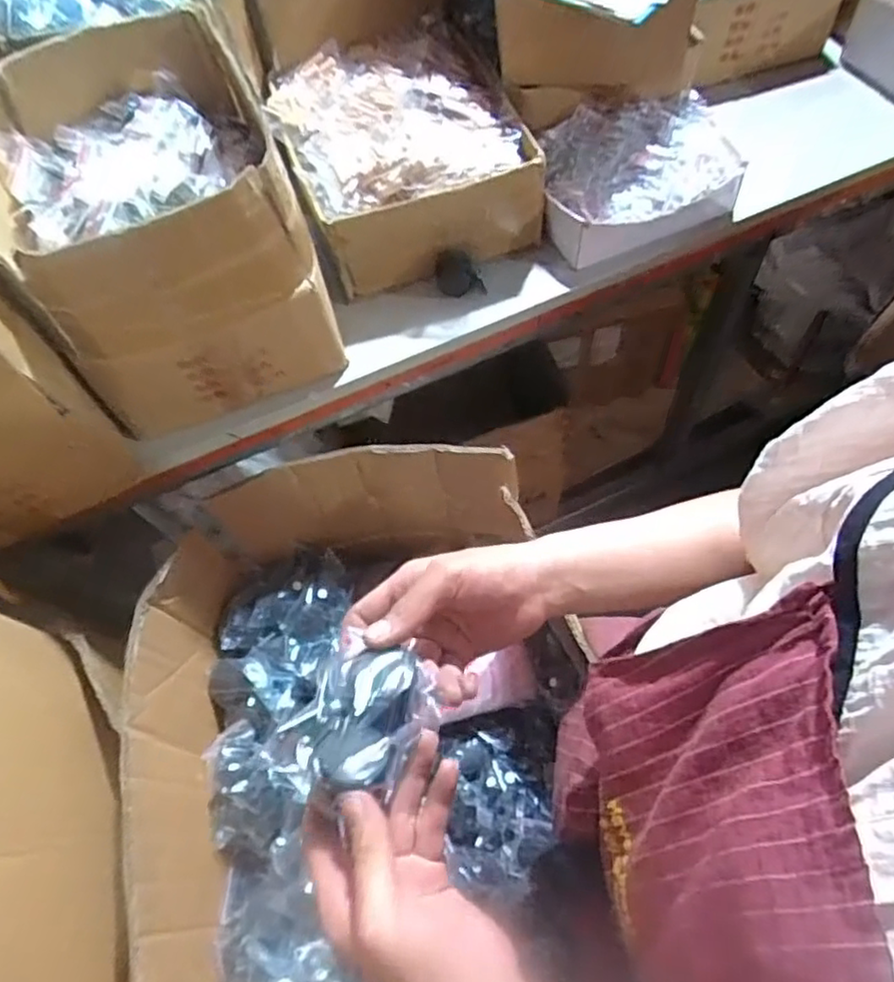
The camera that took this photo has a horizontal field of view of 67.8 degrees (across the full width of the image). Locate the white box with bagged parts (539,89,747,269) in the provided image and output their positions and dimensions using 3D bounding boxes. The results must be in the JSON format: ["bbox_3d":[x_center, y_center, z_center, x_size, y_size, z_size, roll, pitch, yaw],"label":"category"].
[{"bbox_3d":[0.229,-0.380,0.808,0.238,0.094,0.172,-22,62,-7],"label":"white box with bagged parts"}]

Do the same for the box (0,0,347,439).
[{"bbox_3d":[-0.306,-0.286,0.705,0.270,0.217,0.360,-25,62,-9],"label":"box"}]

